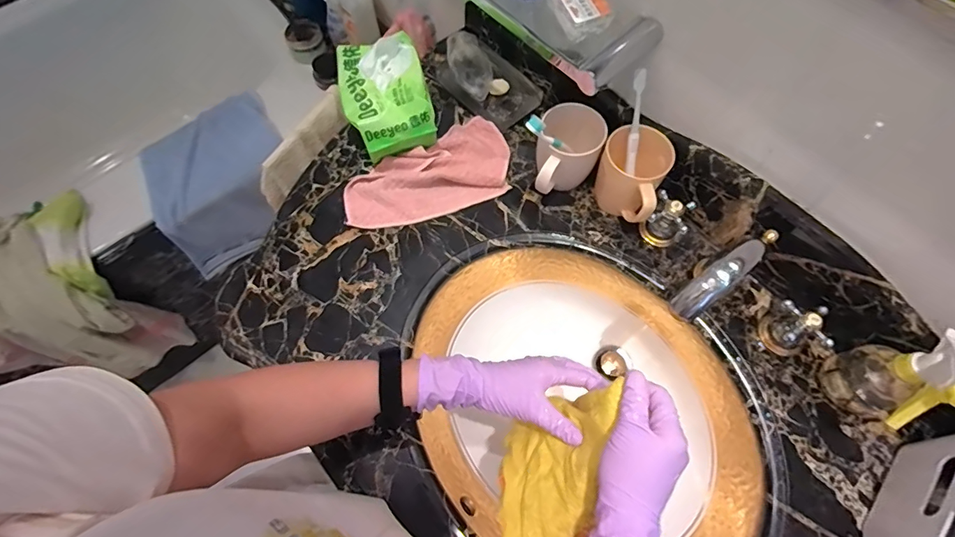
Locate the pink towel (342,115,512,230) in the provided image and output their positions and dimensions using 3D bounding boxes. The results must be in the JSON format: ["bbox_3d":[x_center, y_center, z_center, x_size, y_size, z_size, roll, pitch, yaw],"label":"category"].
[{"bbox_3d":[-0.072,-0.137,0.651,0.252,0.031,0.126,-21,69,-10],"label":"pink towel"}]

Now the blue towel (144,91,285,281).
[{"bbox_3d":[-0.598,-0.200,1.080,0.304,0.247,0.253,-24,68,-10],"label":"blue towel"}]

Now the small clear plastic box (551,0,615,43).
[{"bbox_3d":[0.116,-0.303,0.516,0.052,0.029,0.067,-19,68,-8],"label":"small clear plastic box"}]

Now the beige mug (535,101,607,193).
[{"bbox_3d":[0.118,-0.152,0.620,0.087,0.098,0.110,15,67,7],"label":"beige mug"}]

